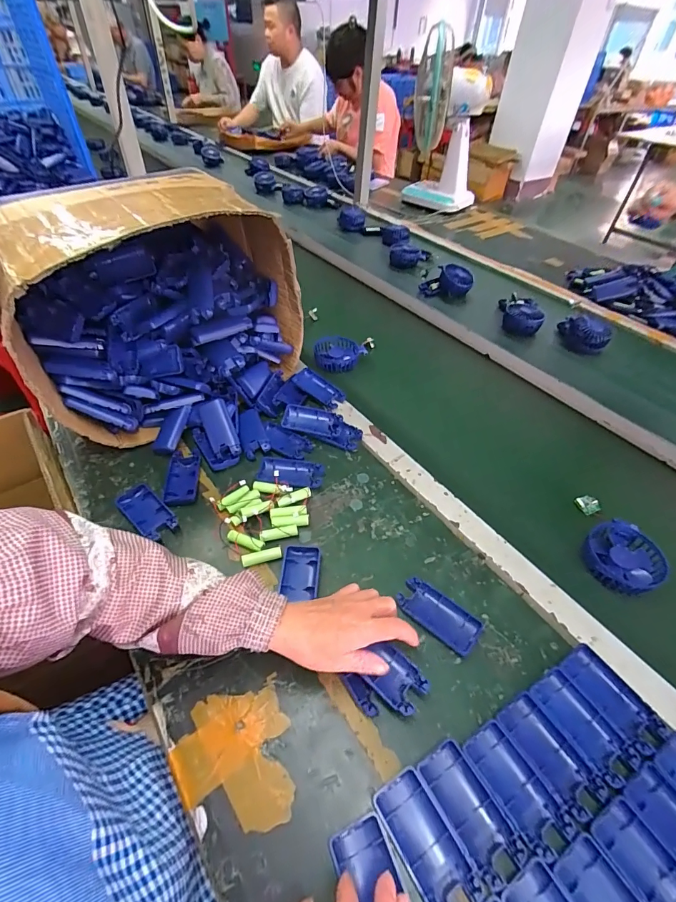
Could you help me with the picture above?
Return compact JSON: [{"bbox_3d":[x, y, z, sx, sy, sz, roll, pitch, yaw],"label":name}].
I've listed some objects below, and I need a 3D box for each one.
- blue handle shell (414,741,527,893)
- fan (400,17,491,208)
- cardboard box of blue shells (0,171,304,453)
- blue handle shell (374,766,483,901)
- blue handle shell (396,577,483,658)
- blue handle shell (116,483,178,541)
[{"bbox_3d":[0.114,0.309,0.349,0.044,0.011,0.091,-24,52,-22],"label":"blue handle shell"},{"bbox_3d":[0.393,-1.179,1.457,0.251,0.463,0.431,7,48,6],"label":"fan"},{"bbox_3d":[-0.278,-0.240,0.654,0.389,0.299,0.314,-22,52,-20],"label":"cardboard box of blue shells"},{"bbox_3d":[0.073,0.325,0.336,0.044,0.010,0.092,-24,52,-22],"label":"blue handle shell"},{"bbox_3d":[0.114,0.187,0.462,0.094,0.017,0.046,32,54,25],"label":"blue handle shell"},{"bbox_3d":[-0.264,0.083,0.555,0.094,0.013,0.045,33,55,26],"label":"blue handle shell"}]

